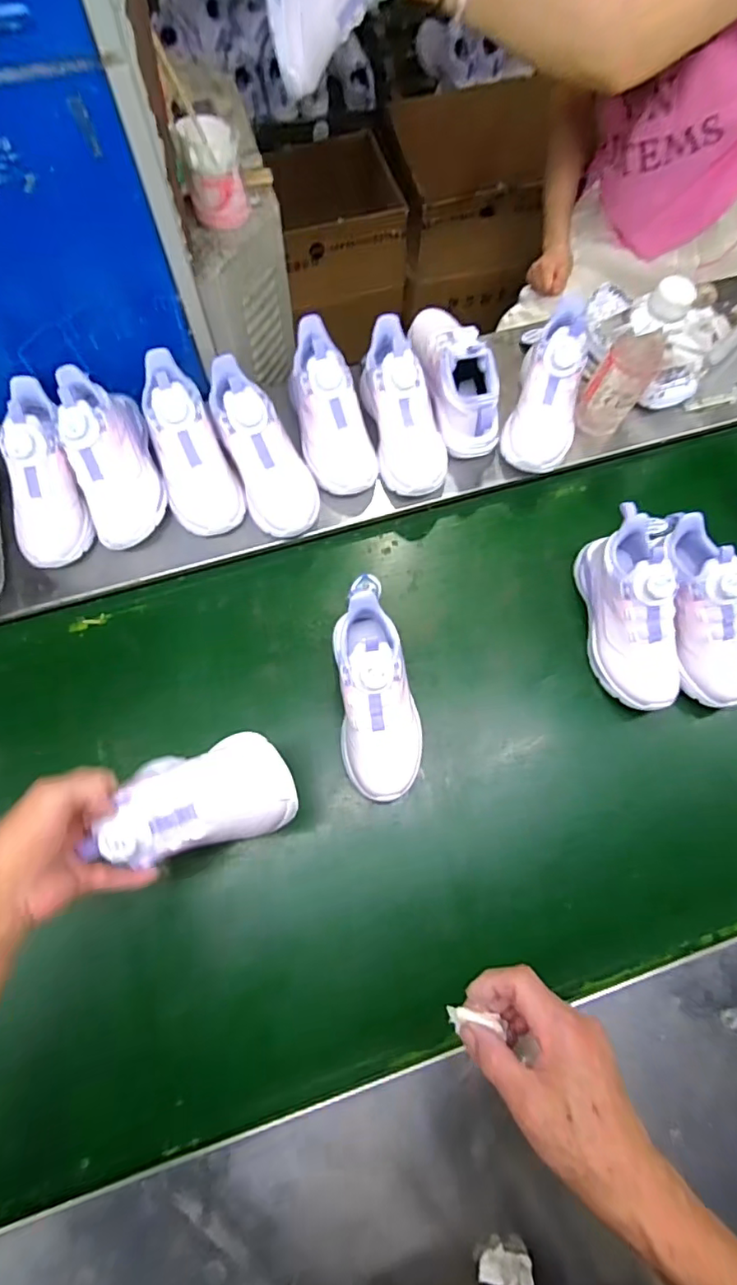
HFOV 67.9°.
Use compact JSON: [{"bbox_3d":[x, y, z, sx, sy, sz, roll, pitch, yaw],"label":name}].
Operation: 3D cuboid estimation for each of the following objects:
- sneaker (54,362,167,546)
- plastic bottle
[{"bbox_3d":[-0.300,-0.218,0.644,0.083,0.092,0.208,-16,91,-6],"label":"sneaker"},{"bbox_3d":[0.310,-0.329,0.652,0.065,0.187,0.054,31,75,10],"label":"plastic bottle"}]

